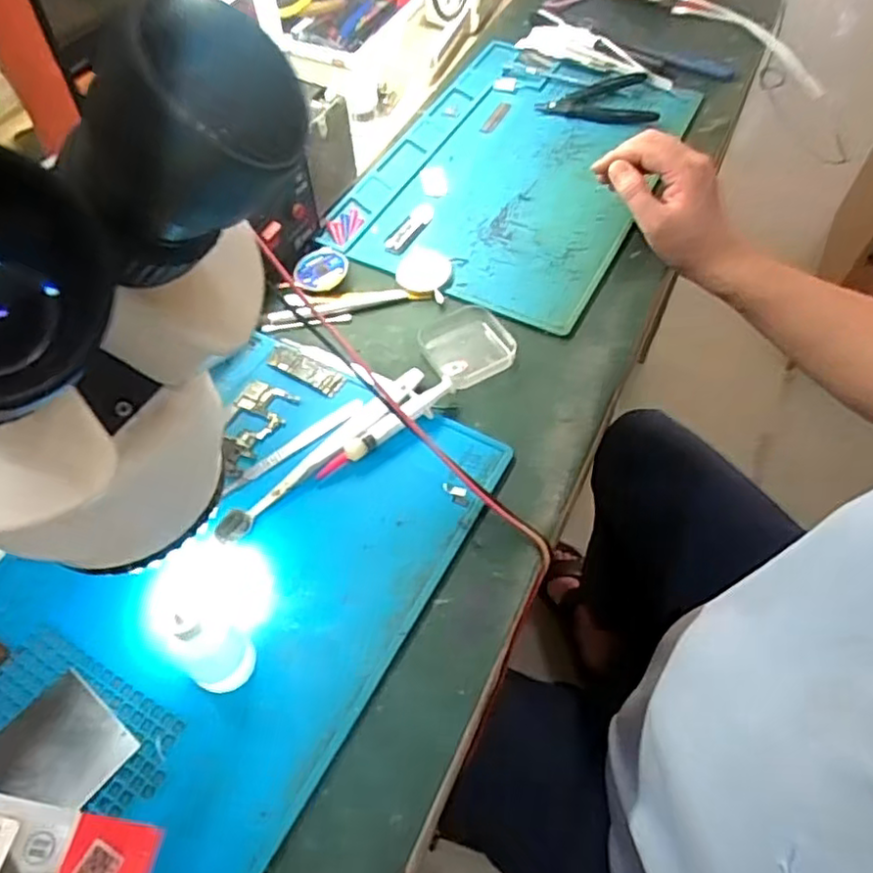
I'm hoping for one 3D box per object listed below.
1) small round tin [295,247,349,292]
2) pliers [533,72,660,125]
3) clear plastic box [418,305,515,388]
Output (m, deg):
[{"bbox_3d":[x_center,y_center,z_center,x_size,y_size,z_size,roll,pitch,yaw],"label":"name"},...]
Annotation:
[{"bbox_3d":[-0.098,-0.143,0.559,0.039,0.010,0.047,30,62,17],"label":"small round tin"},{"bbox_3d":[0.166,-0.352,0.691,0.120,0.013,0.077,-3,57,-2],"label":"pliers"},{"bbox_3d":[0.023,-0.074,0.510,0.067,0.013,0.073,-28,62,-17],"label":"clear plastic box"}]

